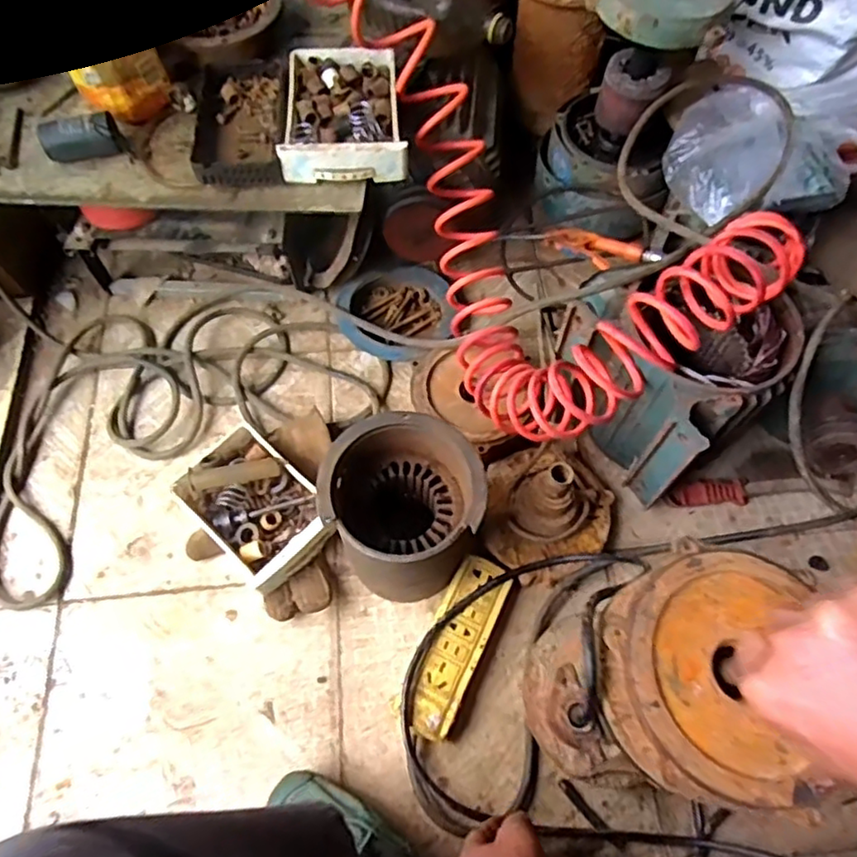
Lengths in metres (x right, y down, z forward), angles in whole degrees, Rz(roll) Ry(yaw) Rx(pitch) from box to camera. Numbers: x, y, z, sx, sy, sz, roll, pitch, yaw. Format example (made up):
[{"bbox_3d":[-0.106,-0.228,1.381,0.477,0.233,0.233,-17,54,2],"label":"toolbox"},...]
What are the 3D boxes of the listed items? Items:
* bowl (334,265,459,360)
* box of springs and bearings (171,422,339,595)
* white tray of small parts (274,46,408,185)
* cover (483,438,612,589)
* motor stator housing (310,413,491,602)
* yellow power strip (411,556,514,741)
[{"bbox_3d":[-0.042,-0.163,0.872,0.149,0.049,0.156,0,64,0],"label":"bowl"},{"bbox_3d":[-0.198,0.093,0.743,0.177,0.063,0.119,42,71,18],"label":"box of springs and bearings"},{"bbox_3d":[-0.095,-0.353,0.712,0.134,0.040,0.179,-4,64,-2],"label":"white tray of small parts"},{"bbox_3d":[0.137,0.078,0.705,0.153,0.123,0.148,-18,66,-9],"label":"cover"},{"bbox_3d":[-0.026,0.088,0.657,0.132,0.195,0.143,0,64,0],"label":"motor stator housing"},{"bbox_3d":[0.030,0.232,0.688,0.060,0.031,0.184,24,66,11],"label":"yellow power strip"}]

